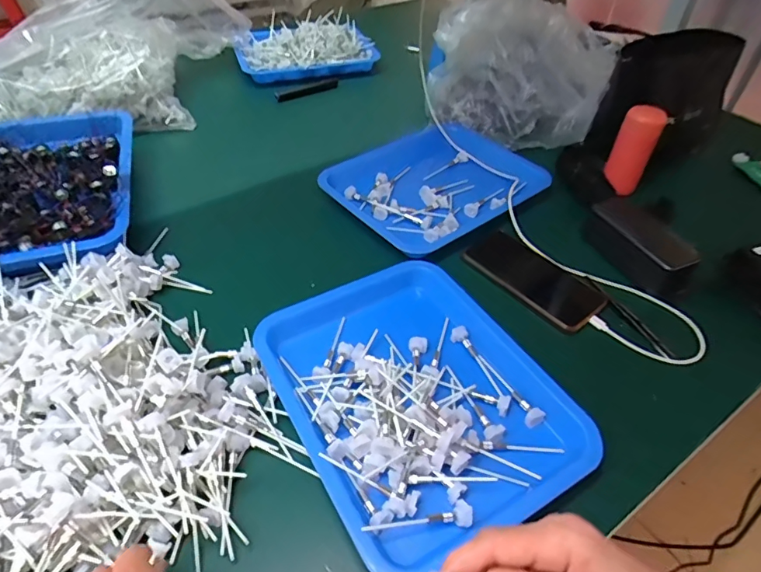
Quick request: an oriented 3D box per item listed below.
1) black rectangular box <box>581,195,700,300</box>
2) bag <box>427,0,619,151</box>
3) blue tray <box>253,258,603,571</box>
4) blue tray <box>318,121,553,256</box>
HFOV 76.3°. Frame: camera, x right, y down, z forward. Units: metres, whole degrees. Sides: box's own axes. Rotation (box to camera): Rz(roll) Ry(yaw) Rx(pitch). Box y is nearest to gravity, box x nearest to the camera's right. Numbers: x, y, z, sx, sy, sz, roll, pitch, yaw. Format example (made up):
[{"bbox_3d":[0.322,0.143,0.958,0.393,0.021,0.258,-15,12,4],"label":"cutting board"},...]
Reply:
[{"bbox_3d":[0.310,-0.049,0.577,0.059,0.054,0.141,-16,49,-18],"label":"black rectangular box"},{"bbox_3d":[0.213,-0.348,0.784,0.283,0.167,0.216,16,47,12],"label":"bag"},{"bbox_3d":[0.026,0.087,0.451,0.222,0.036,0.293,-22,51,-22],"label":"blue tray"},{"bbox_3d":[0.071,-0.144,0.699,0.281,0.046,0.229,-27,53,-26],"label":"blue tray"}]

